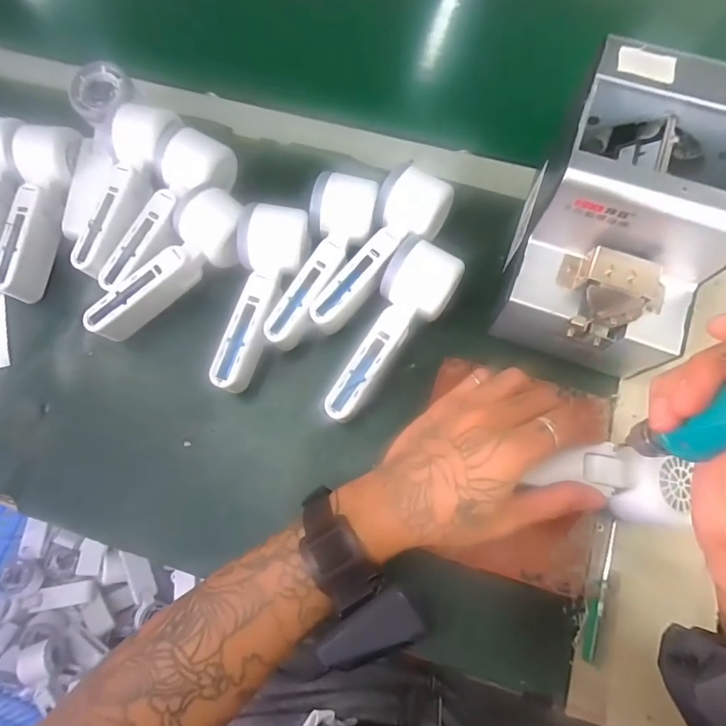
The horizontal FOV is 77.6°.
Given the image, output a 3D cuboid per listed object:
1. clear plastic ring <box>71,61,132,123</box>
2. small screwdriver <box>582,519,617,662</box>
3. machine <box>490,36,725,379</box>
[{"bbox_3d":[-0.253,-0.261,0.435,0.056,0.017,0.056,-42,76,-10],"label":"clear plastic ring"},{"bbox_3d":[0.179,0.171,0.343,0.011,0.013,0.101,17,74,7],"label":"small screwdriver"},{"bbox_3d":[0.190,-0.099,0.328,0.122,0.123,0.176,20,75,8],"label":"machine"}]

